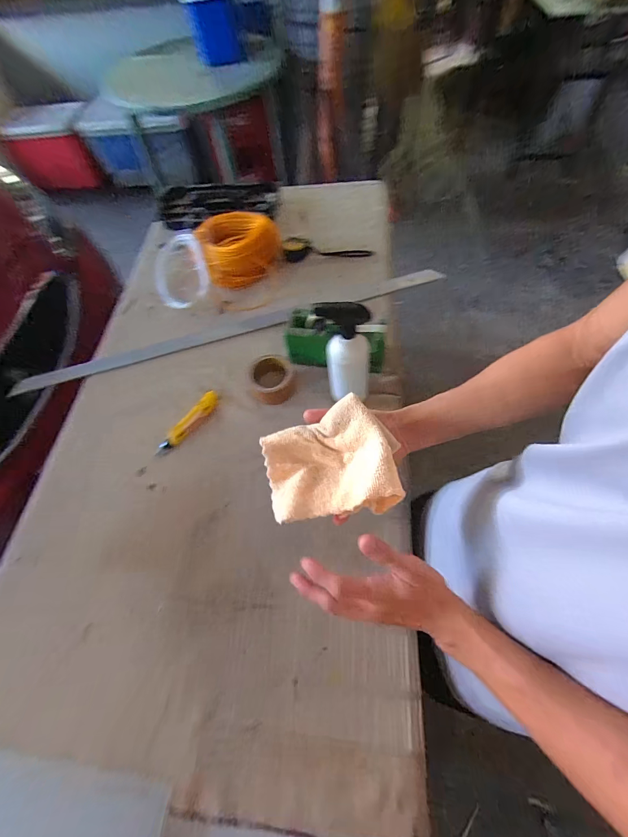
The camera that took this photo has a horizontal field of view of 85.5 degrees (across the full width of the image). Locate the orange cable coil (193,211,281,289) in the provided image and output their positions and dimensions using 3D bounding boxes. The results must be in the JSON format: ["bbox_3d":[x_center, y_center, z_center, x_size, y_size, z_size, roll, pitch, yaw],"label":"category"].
[{"bbox_3d":[-0.188,-0.450,0.882,0.207,0.099,0.189,-21,62,-7],"label":"orange cable coil"}]

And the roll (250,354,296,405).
[{"bbox_3d":[-0.082,-0.077,0.706,0.095,0.049,0.104,-13,62,-3],"label":"roll"}]

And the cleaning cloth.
[{"bbox_3d":[0.017,0.049,0.364,0.133,0.039,0.124,-15,57,-5],"label":"cleaning cloth"}]

